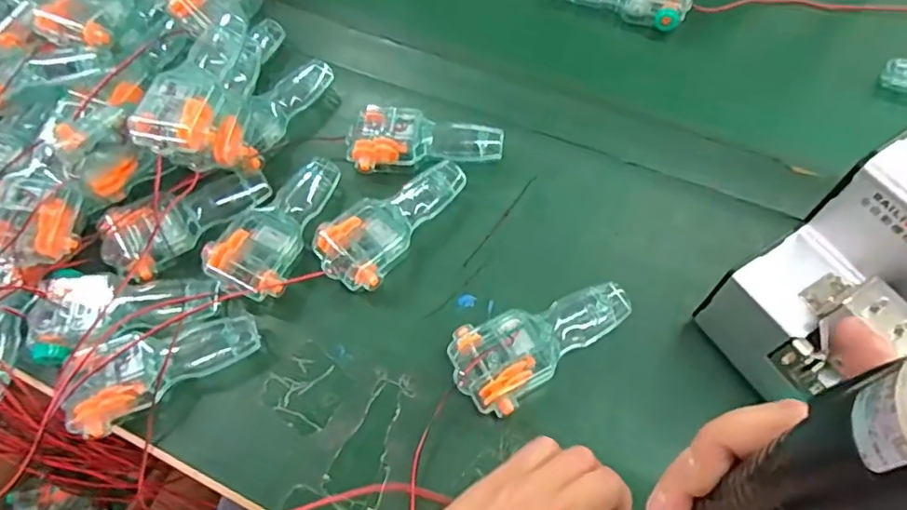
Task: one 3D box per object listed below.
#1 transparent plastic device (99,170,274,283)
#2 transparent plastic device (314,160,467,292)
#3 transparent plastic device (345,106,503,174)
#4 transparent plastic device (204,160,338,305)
[{"bbox_3d":[-0.203,-0.035,0.426,0.122,0.031,0.050,-40,67,-19],"label":"transparent plastic device"},{"bbox_3d":[-0.048,-0.029,0.436,0.055,0.027,0.126,32,66,18],"label":"transparent plastic device"},{"bbox_3d":[-0.023,-0.097,0.469,0.122,0.023,0.054,-3,60,0],"label":"transparent plastic device"},{"bbox_3d":[-0.135,-0.025,0.432,0.056,0.033,0.124,14,62,10],"label":"transparent plastic device"}]

